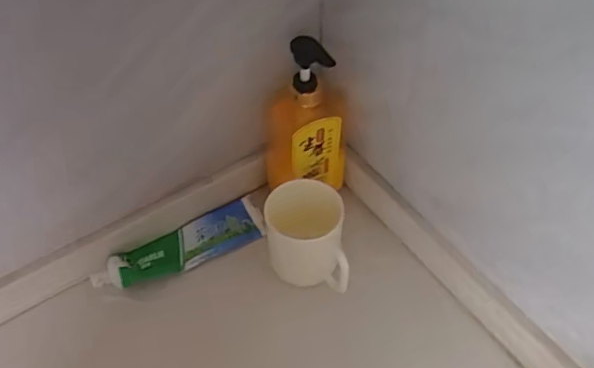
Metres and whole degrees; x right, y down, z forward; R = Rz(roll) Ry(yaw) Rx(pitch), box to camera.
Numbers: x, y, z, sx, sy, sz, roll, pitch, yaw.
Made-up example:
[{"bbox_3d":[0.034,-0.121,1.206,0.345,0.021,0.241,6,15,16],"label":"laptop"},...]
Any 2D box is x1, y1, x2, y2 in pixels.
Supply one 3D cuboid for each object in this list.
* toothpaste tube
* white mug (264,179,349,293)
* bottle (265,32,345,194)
[{"bbox_3d":[-0.127,0.070,0.625,0.193,0.024,0.057,-26,54,-20],"label":"toothpaste tube"},{"bbox_3d":[0.009,0.063,0.574,0.070,0.108,0.092,-8,50,-7],"label":"white mug"},{"bbox_3d":[0.011,-0.065,0.612,0.089,0.200,0.050,-12,51,-10],"label":"bottle"}]

